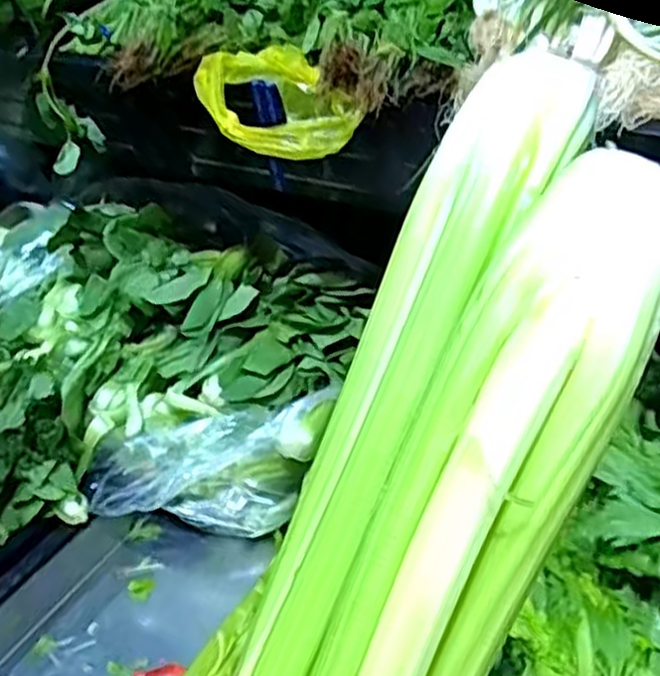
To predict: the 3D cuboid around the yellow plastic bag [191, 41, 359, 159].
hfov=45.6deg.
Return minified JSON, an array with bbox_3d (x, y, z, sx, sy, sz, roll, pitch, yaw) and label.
[{"bbox_3d":[-0.049,-0.205,0.686,0.126,0.070,0.115,-8,31,-7],"label":"yellow plastic bag"}]

